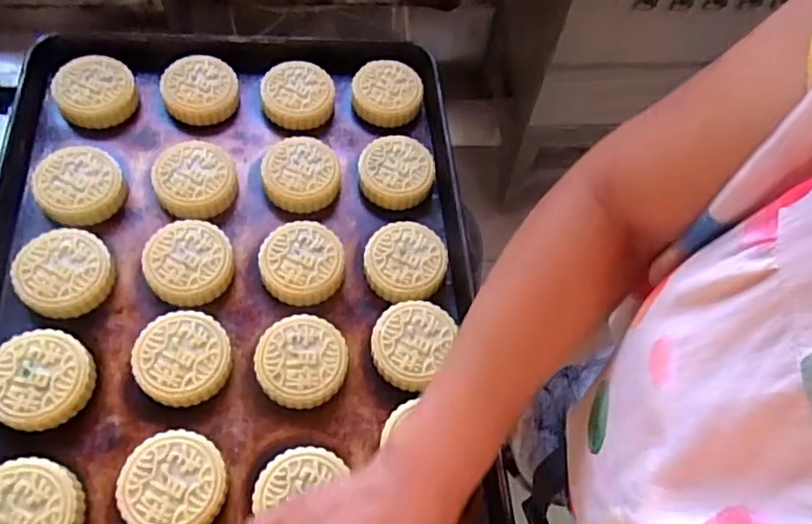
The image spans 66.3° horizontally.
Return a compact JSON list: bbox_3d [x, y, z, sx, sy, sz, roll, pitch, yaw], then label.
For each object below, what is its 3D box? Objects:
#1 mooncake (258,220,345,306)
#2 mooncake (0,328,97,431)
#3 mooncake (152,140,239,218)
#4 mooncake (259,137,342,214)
[{"bbox_3d":[-0.090,0.000,0.536,0.069,0.021,0.068,1,64,-3],"label":"mooncake"},{"bbox_3d":[-0.274,0.087,0.464,0.069,0.023,0.071,1,64,-3],"label":"mooncake"},{"bbox_3d":[-0.191,-0.075,0.560,0.069,0.020,0.070,1,64,-3],"label":"mooncake"},{"bbox_3d":[-0.098,-0.082,0.580,0.070,0.025,0.067,1,64,-3],"label":"mooncake"}]

